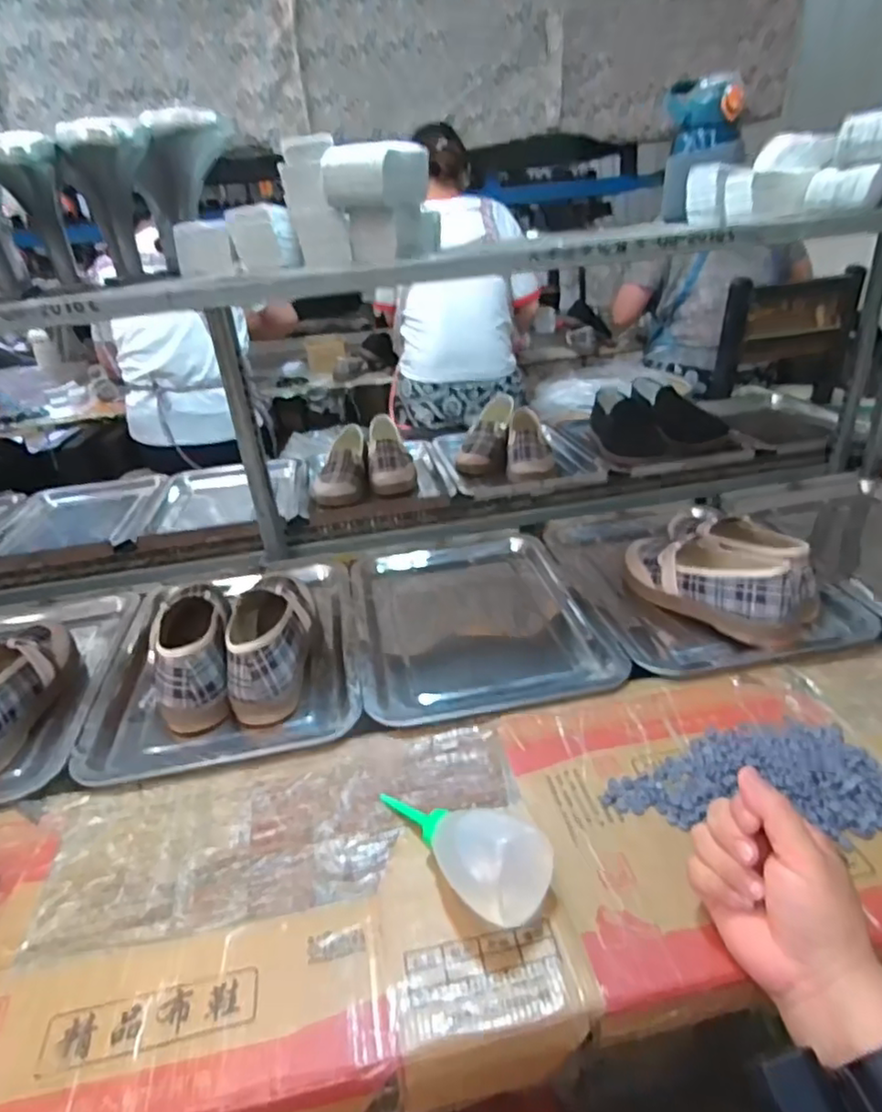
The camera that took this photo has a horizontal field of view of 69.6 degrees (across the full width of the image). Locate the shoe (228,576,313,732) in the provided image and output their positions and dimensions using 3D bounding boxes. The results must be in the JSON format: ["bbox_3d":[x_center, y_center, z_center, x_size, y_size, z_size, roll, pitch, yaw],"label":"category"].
[{"bbox_3d":[-0.184,0.079,0.685,0.081,0.073,0.215,-9,28,-8],"label":"shoe"}]

